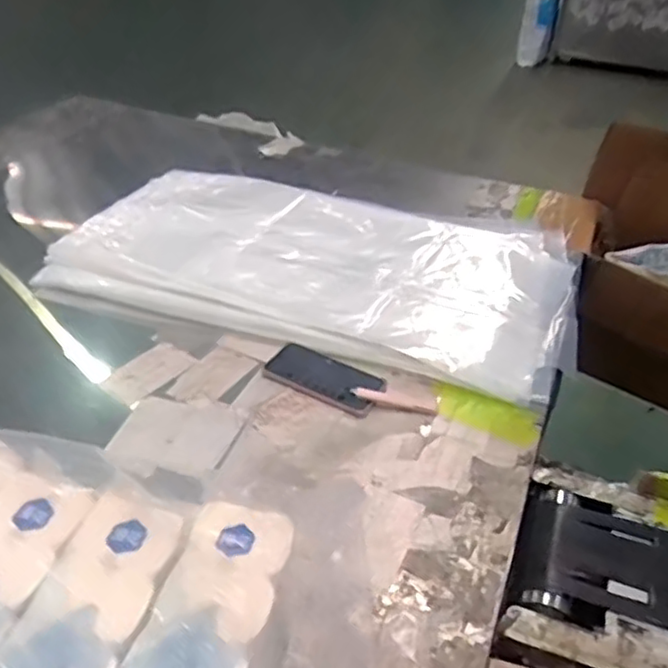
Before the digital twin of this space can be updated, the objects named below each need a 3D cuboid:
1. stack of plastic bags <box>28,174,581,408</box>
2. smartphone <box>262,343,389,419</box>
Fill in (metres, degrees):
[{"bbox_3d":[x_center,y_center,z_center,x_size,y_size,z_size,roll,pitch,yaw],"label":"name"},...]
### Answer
[{"bbox_3d":[-0.030,-0.128,1.174,0.869,0.057,0.520,12,38,11],"label":"stack of plastic bags"},{"bbox_3d":[-0.012,0.060,0.957,0.165,0.016,0.087,21,41,21],"label":"smartphone"}]

